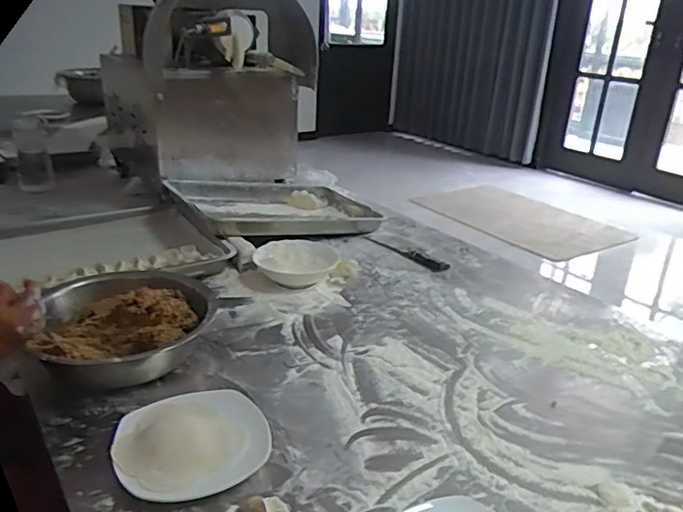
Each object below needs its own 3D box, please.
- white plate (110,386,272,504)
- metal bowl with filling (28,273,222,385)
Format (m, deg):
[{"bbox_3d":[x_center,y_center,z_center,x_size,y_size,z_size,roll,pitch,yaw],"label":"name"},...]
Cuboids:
[{"bbox_3d":[-0.185,0.229,0.715,0.180,0.029,0.174,1,24,0],"label":"white plate"},{"bbox_3d":[-0.326,0.105,0.892,0.240,0.077,0.270,-7,25,-17],"label":"metal bowl with filling"}]

